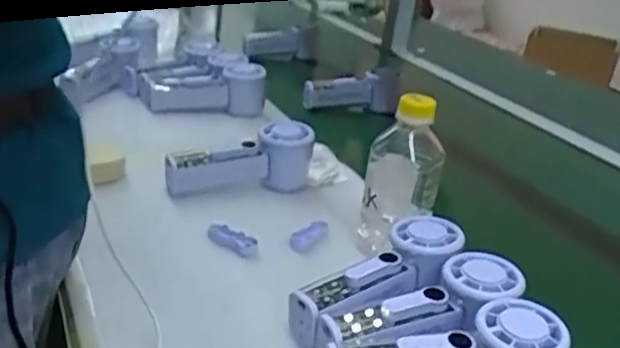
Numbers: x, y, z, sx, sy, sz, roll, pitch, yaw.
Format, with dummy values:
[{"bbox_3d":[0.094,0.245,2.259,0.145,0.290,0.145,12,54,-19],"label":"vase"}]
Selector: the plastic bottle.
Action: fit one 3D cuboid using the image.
[{"bbox_3d":[0.083,0.002,0.580,0.061,0.151,0.050,13,24,12],"label":"plastic bottle"}]

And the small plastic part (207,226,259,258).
[{"bbox_3d":[-0.068,0.059,0.574,0.046,0.020,0.016,18,26,22],"label":"small plastic part"}]

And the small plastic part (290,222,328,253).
[{"bbox_3d":[-0.001,0.058,0.601,0.017,0.015,0.048,19,26,25],"label":"small plastic part"}]

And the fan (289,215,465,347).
[{"bbox_3d":[0.053,0.076,0.489,0.151,0.038,0.051,-25,37,-26],"label":"fan"}]

